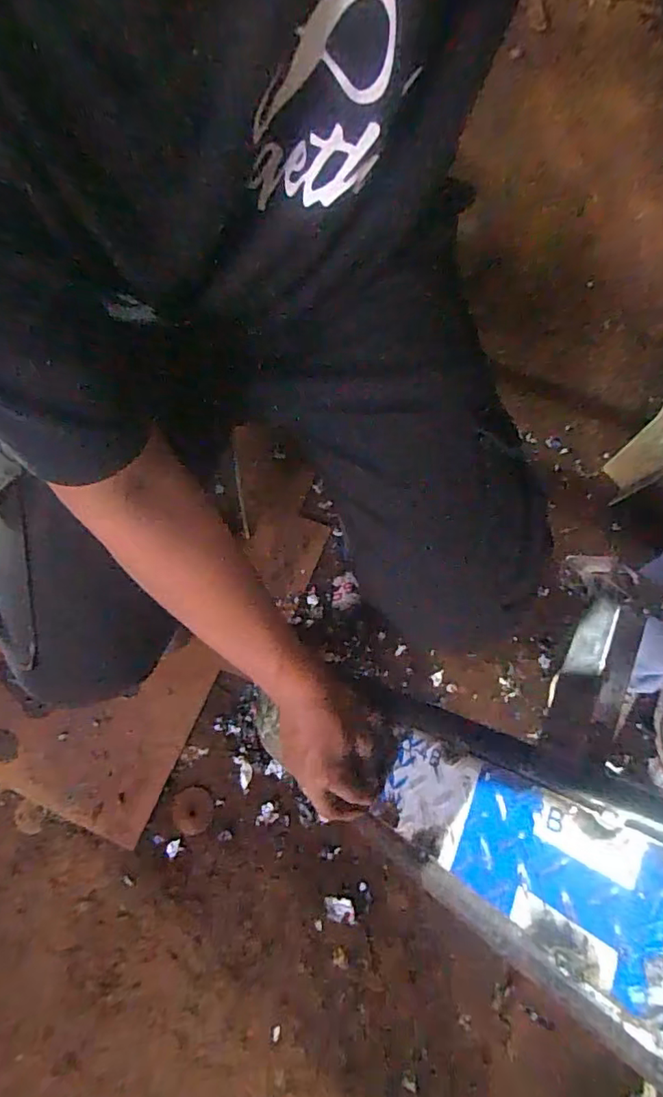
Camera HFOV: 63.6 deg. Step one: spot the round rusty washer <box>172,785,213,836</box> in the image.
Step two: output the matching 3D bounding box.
[{"bbox_3d":[-0.221,0.415,0.848,0.061,0.004,0.068,1,71,2],"label":"round rusty washer"}]

